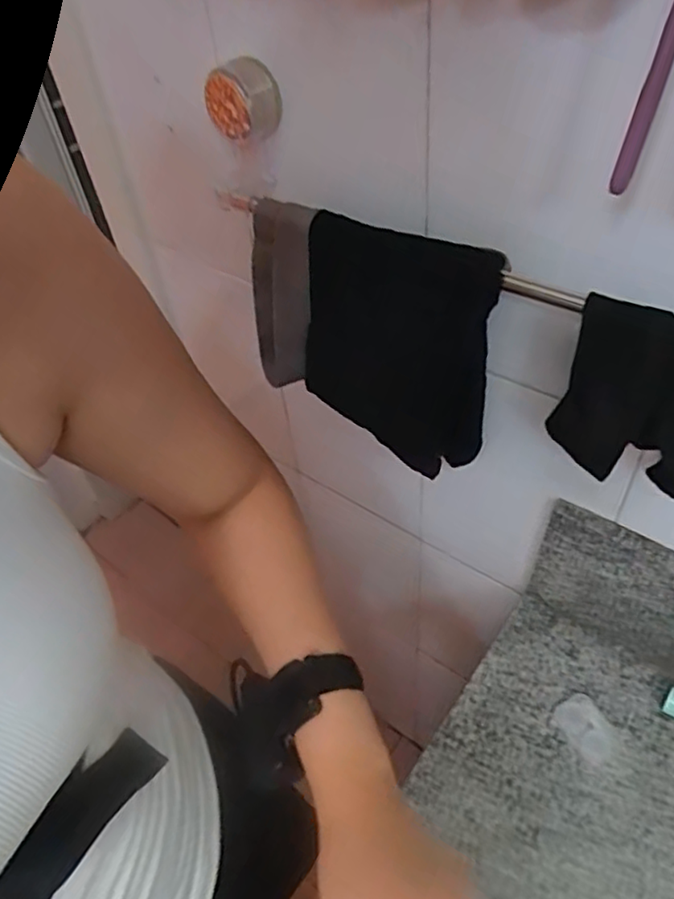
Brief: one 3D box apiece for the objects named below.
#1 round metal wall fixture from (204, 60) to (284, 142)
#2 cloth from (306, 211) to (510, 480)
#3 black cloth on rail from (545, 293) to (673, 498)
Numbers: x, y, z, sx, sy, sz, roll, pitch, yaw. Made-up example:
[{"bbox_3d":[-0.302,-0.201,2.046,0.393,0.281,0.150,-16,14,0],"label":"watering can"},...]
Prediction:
[{"bbox_3d":[-0.075,-0.281,0.506,0.053,0.055,0.038,27,59,26],"label":"round metal wall fixture"},{"bbox_3d":[0.047,-0.079,0.525,0.162,0.194,0.050,31,62,28],"label":"cloth"},{"bbox_3d":[0.211,-0.025,0.406,0.129,0.129,0.018,26,59,25],"label":"black cloth on rail"}]

